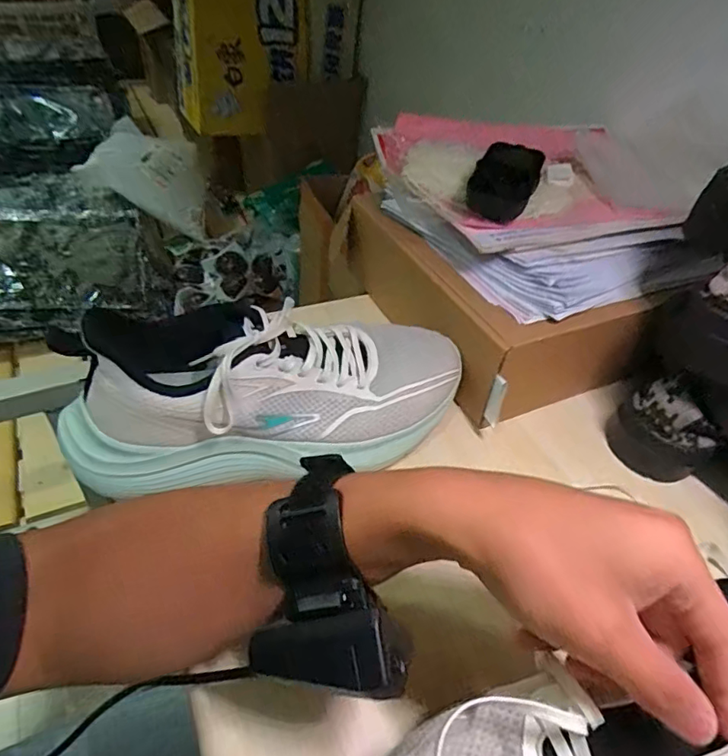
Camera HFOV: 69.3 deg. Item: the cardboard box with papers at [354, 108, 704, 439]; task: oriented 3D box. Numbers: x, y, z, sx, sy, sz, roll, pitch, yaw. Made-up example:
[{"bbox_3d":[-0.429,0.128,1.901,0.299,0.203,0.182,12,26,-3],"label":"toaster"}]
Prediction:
[{"bbox_3d":[0.137,-0.129,0.511,0.231,0.144,0.297,-16,47,-22],"label":"cardboard box with papers"}]

